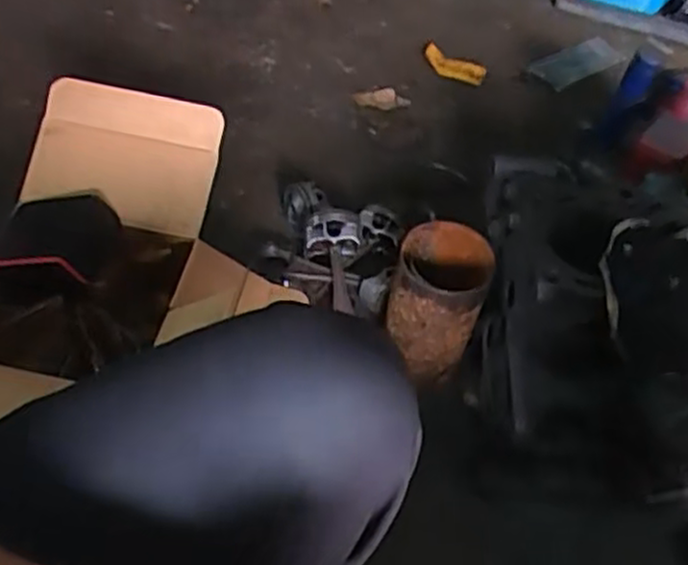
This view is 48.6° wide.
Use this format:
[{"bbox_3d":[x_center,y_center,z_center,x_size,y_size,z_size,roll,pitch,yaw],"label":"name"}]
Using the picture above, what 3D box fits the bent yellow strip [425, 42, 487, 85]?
[{"bbox_3d":[0.186,-0.367,1.289,0.107,0.031,0.047,22,52,-4],"label":"bent yellow strip"}]

